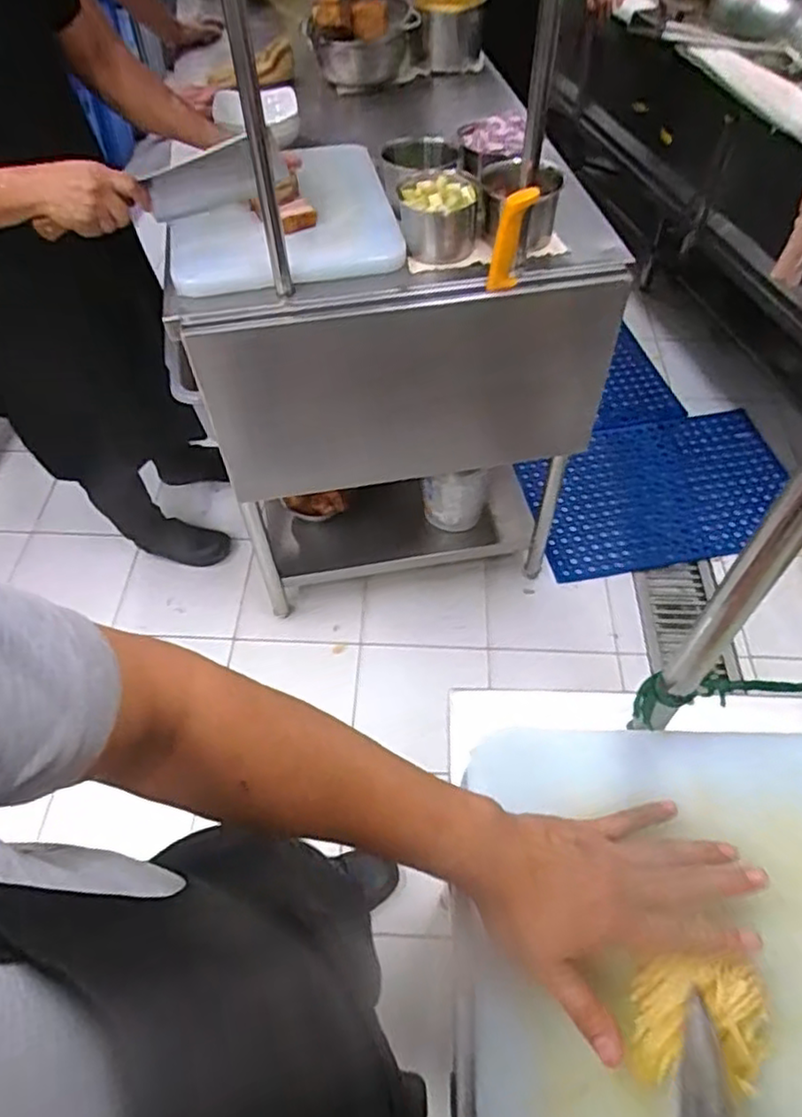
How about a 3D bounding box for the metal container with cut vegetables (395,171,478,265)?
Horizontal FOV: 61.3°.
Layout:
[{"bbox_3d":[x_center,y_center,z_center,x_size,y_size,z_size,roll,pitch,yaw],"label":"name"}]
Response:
[{"bbox_3d":[0.056,-0.516,1.031,0.114,0.092,0.120,2,53,2],"label":"metal container with cut vegetables"}]

